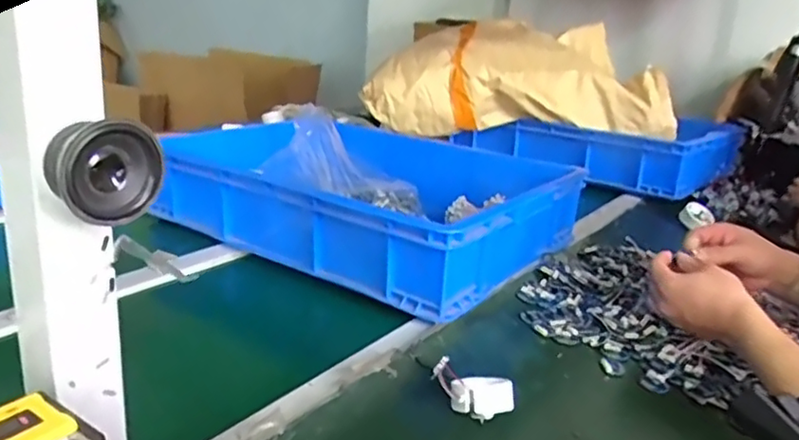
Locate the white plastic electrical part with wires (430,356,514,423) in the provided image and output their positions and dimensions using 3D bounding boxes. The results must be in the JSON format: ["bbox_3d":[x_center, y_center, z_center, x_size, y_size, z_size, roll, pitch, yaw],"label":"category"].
[{"bbox_3d":[0.067,0.153,0.583,0.058,0.031,0.077,0,19,-12],"label":"white plastic electrical part with wires"}]

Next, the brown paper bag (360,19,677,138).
[{"bbox_3d":[0.287,-0.330,1.519,0.695,0.252,0.283,6,19,5],"label":"brown paper bag"}]

